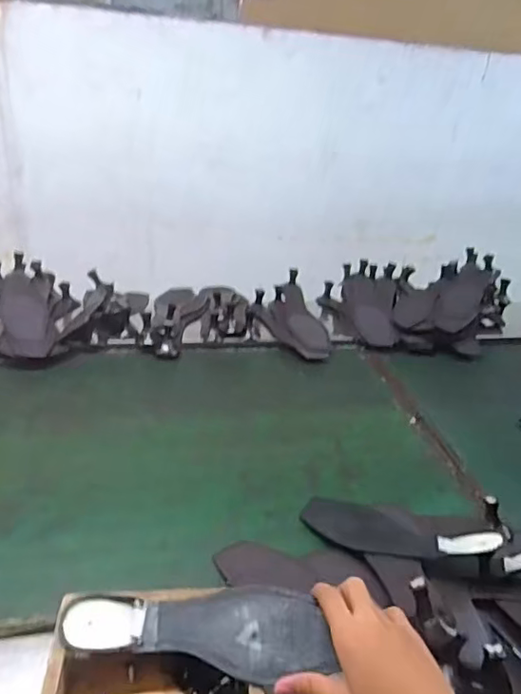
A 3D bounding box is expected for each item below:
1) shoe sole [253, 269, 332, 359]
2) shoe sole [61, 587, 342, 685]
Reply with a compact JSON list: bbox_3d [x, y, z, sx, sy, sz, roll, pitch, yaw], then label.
[{"bbox_3d":[0.074,-0.061,1.174,0.111,0.064,0.242,-10,47,-26],"label":"shoe sole"},{"bbox_3d":[-0.056,0.251,0.506,0.226,0.031,0.085,2,29,2],"label":"shoe sole"}]

